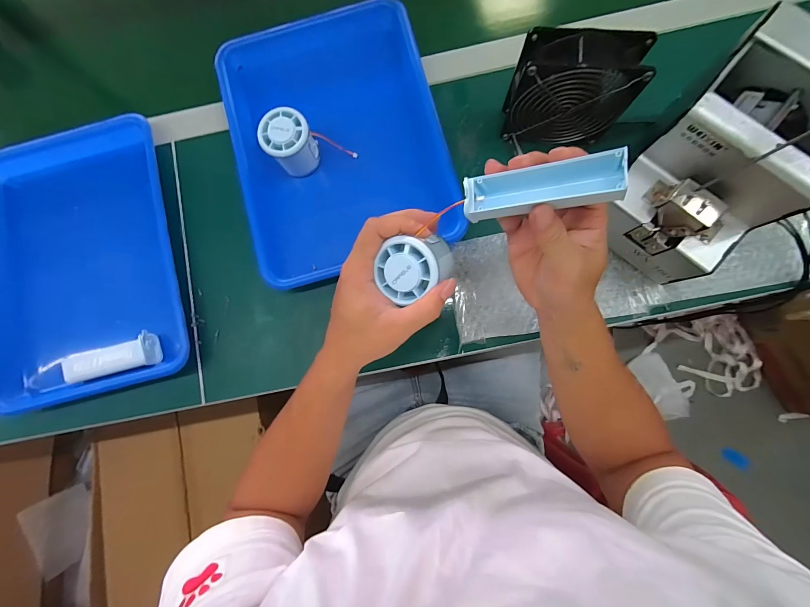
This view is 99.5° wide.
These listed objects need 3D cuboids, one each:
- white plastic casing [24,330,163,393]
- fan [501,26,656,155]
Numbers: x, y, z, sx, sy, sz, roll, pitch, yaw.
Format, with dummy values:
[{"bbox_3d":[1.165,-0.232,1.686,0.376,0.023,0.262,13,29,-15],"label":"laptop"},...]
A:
[{"bbox_3d":[-0.372,0.074,0.414,0.144,0.030,0.037,-16,82,1],"label":"white plastic casing"},{"bbox_3d":[0.175,-0.225,0.376,0.127,0.118,0.051,9,83,4],"label":"fan"}]

